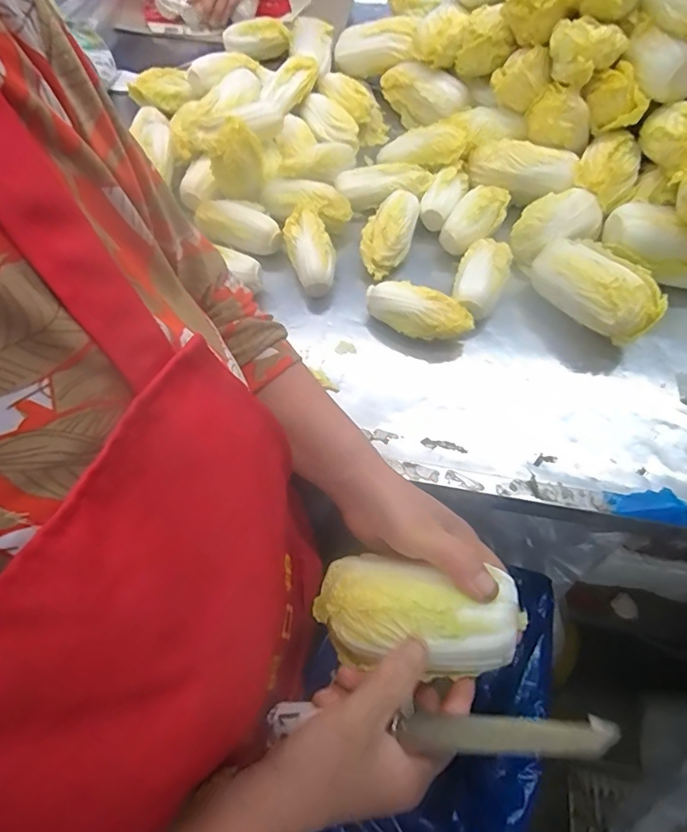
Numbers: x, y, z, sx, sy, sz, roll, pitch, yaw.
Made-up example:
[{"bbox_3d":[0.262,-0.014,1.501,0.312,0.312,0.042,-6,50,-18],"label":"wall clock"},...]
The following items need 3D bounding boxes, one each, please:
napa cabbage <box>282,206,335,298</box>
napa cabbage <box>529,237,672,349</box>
[{"bbox_3d":[-0.038,-0.197,0.591,0.048,0.038,0.105,-14,80,-9],"label":"napa cabbage"},{"bbox_3d":[0.285,-0.145,0.562,0.077,0.062,0.142,-31,65,-17],"label":"napa cabbage"}]

